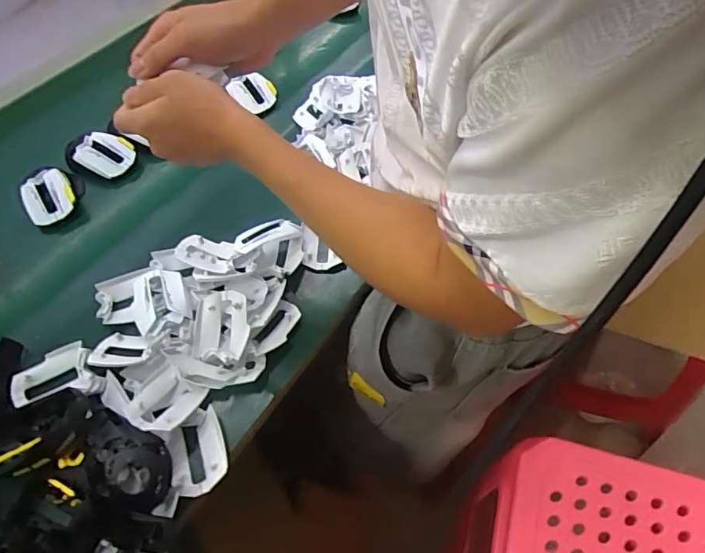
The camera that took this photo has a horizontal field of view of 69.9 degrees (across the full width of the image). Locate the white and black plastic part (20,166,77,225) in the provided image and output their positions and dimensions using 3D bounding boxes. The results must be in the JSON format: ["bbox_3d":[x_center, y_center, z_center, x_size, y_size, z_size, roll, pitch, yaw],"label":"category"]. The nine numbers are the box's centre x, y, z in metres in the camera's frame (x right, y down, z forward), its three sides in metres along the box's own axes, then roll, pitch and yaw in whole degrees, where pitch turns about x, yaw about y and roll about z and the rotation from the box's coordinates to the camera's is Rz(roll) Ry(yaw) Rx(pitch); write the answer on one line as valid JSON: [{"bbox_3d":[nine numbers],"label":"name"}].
[{"bbox_3d":[-0.412,-0.111,0.678,0.065,0.028,0.097,-34,57,-19],"label":"white and black plastic part"}]

